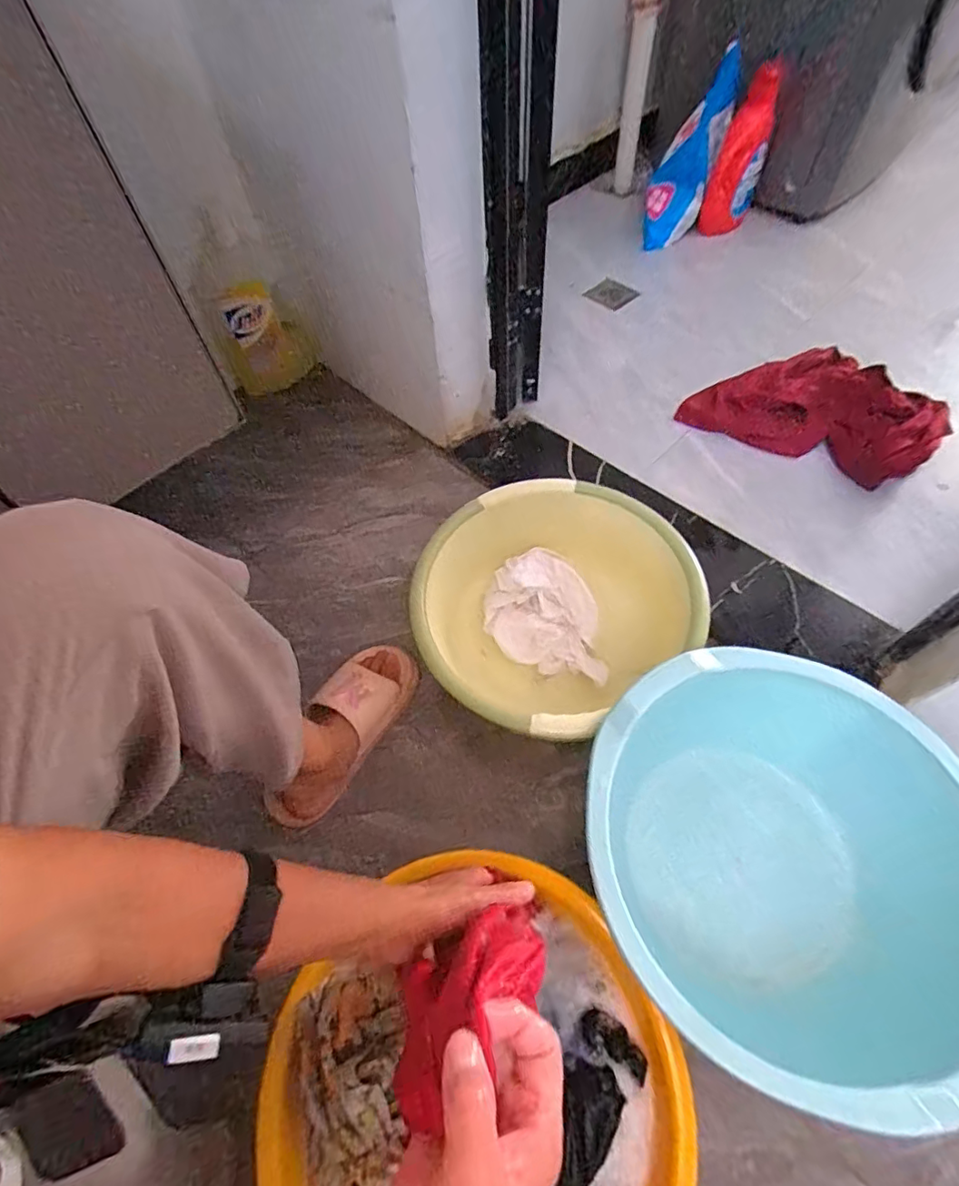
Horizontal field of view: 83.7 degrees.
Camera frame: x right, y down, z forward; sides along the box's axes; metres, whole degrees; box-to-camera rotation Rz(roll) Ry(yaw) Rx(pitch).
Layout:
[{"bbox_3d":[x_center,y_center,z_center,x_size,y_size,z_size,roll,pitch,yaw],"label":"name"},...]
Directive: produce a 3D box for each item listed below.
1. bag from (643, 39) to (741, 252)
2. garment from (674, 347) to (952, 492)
[{"bbox_3d":[0.495,-1.022,1.271,0.125,0.374,0.115,31,25,19],"label":"bag"},{"bbox_3d":[0.604,-0.347,0.980,0.388,0.080,0.239,27,63,17],"label":"garment"}]

